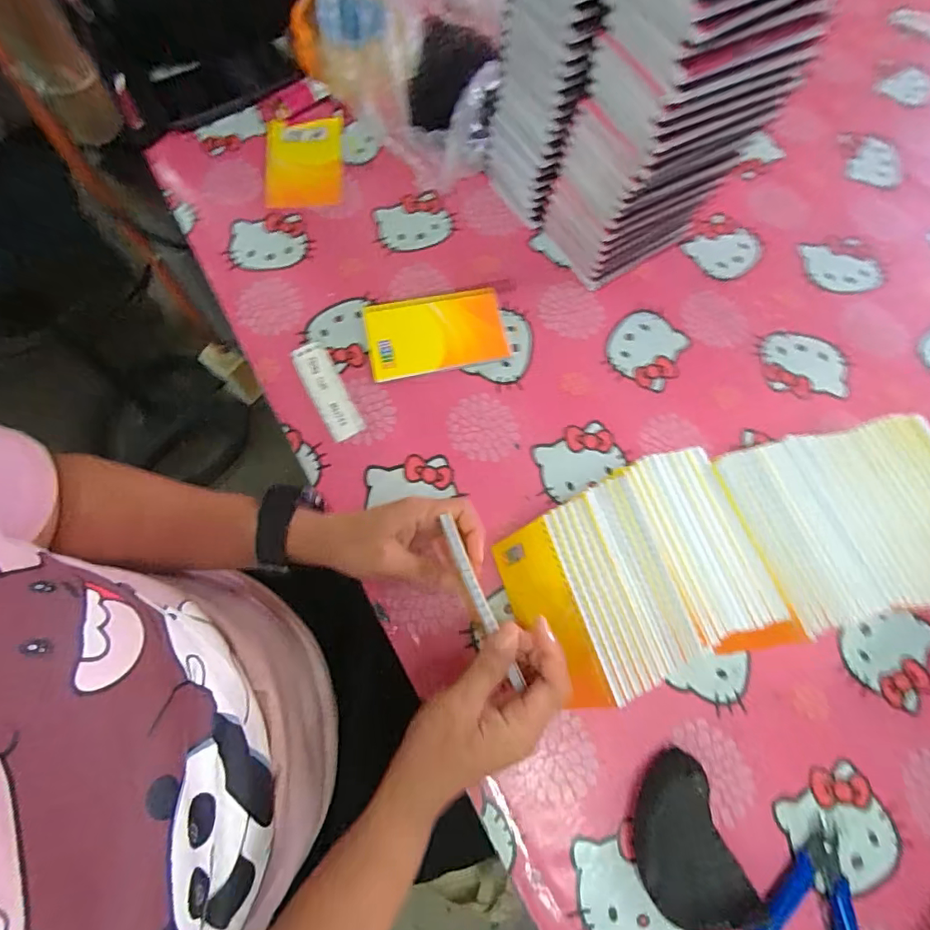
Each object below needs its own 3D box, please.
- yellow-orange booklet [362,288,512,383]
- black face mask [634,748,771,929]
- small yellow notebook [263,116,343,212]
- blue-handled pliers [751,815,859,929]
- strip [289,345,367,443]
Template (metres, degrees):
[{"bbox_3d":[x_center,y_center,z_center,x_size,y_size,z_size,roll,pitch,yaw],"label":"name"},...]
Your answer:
[{"bbox_3d":[-0.028,-0.128,0.478,0.131,0.010,0.080,-12,71,-5],"label":"yellow-orange booklet"},{"bbox_3d":[0.149,0.259,0.339,0.064,0.024,0.099,-14,71,-6],"label":"black face mask"},{"bbox_3d":[-0.184,-0.342,0.564,0.086,0.006,0.123,-4,74,0],"label":"small yellow notebook"},{"bbox_3d":[0.239,0.307,0.328,0.097,0.017,0.116,25,71,8],"label":"blue-handled pliers"},{"bbox_3d":[-0.130,-0.070,0.465,0.031,0.006,0.105,-28,72,-9],"label":"strip"}]

